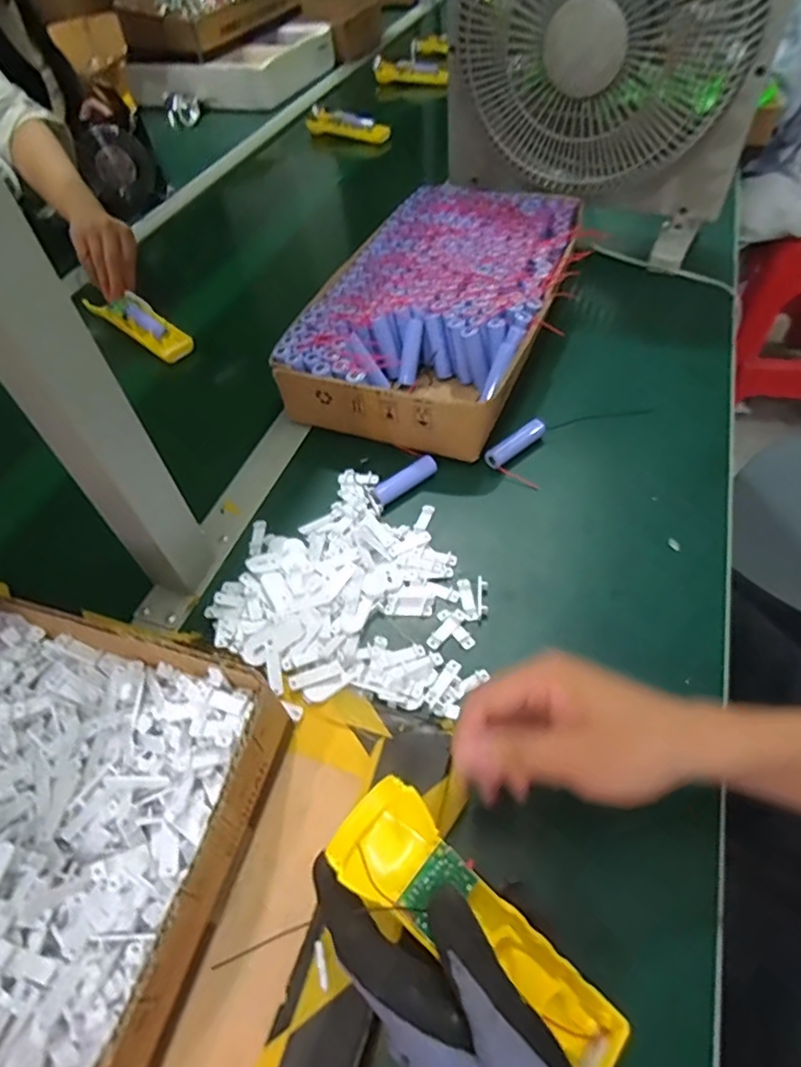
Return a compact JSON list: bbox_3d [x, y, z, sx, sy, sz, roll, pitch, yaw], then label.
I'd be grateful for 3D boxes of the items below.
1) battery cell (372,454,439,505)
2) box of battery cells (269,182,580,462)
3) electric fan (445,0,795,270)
[{"bbox_3d":[0.005,-0.047,0.533,0.066,0.019,0.016,-33,56,-20],"label":"battery cell"},{"bbox_3d":[0.050,-0.262,0.657,0.239,0.066,0.412,13,54,15],"label":"box of battery cells"},{"bbox_3d":[0.224,-0.557,0.647,0.356,0.388,0.099,19,56,19],"label":"electric fan"}]

